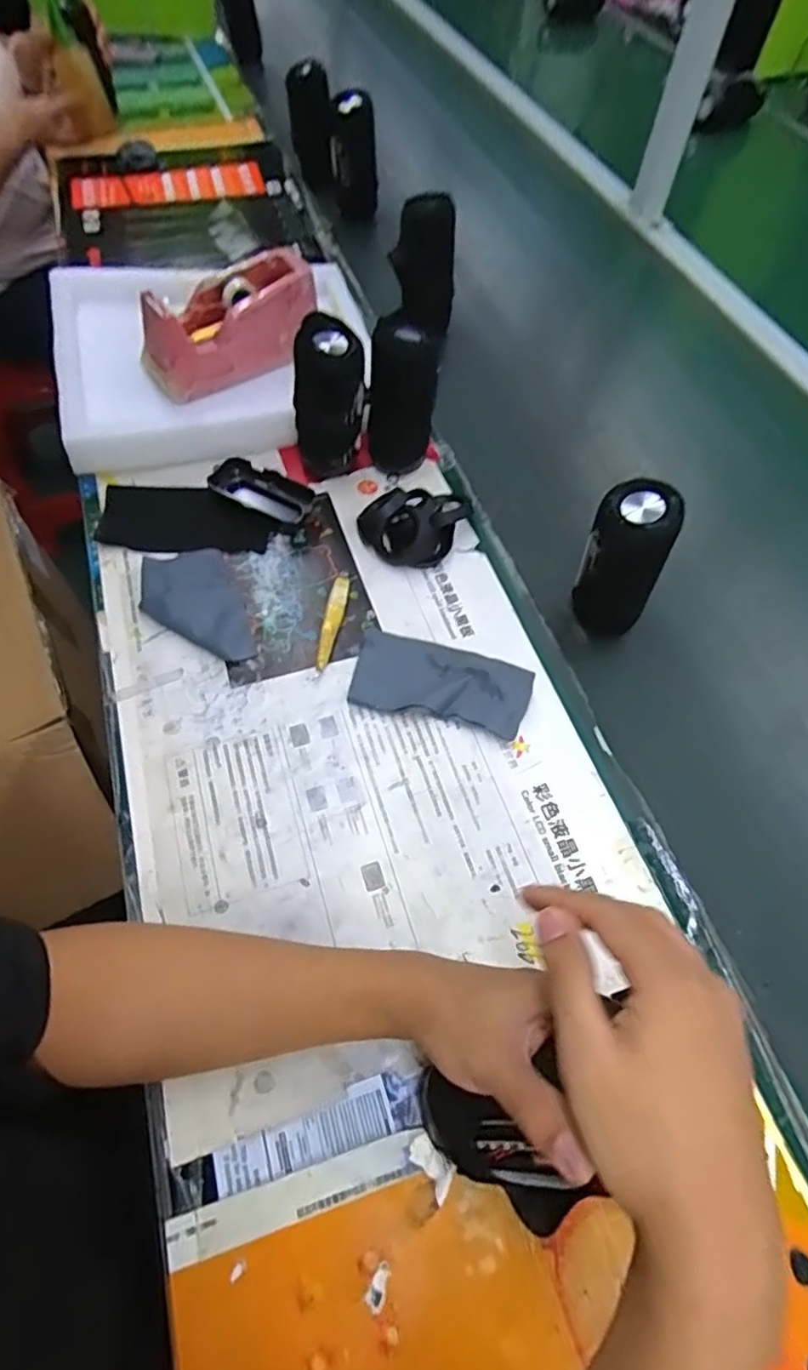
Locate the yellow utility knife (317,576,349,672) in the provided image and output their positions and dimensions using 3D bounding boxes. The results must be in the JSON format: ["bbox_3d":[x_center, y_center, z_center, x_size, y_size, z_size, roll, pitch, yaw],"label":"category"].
[{"bbox_3d":[-0.068,-0.060,0.578,0.016,0.009,0.105,10,59,3],"label":"yellow utility knife"}]

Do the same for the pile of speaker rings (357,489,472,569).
[{"bbox_3d":[0.007,-0.169,0.619,0.096,0.044,0.089,2,59,-2],"label":"pile of speaker rings"}]

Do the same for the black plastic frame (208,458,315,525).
[{"bbox_3d":[-0.148,-0.200,0.643,0.111,0.022,0.045,26,61,12],"label":"black plastic frame"}]

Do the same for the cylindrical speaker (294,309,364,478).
[{"bbox_3d":[-0.074,-0.276,0.619,0.069,0.149,0.054,-5,59,-6],"label":"cylindrical speaker"}]

